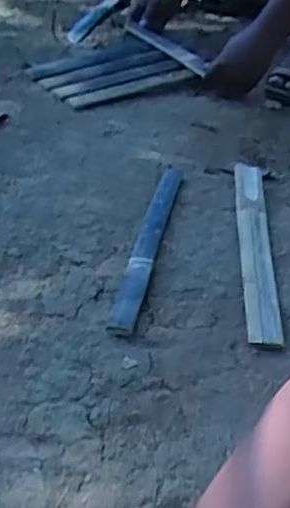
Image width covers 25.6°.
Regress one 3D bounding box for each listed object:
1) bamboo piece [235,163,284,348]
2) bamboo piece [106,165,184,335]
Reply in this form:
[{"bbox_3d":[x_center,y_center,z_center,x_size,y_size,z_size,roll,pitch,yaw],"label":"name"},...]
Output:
[{"bbox_3d":[0.146,-0.018,0.846,0.044,0.018,0.376,3,40,3],"label":"bamboo piece"},{"bbox_3d":[0.008,-0.027,0.833,0.032,0.015,0.363,8,41,8],"label":"bamboo piece"}]

